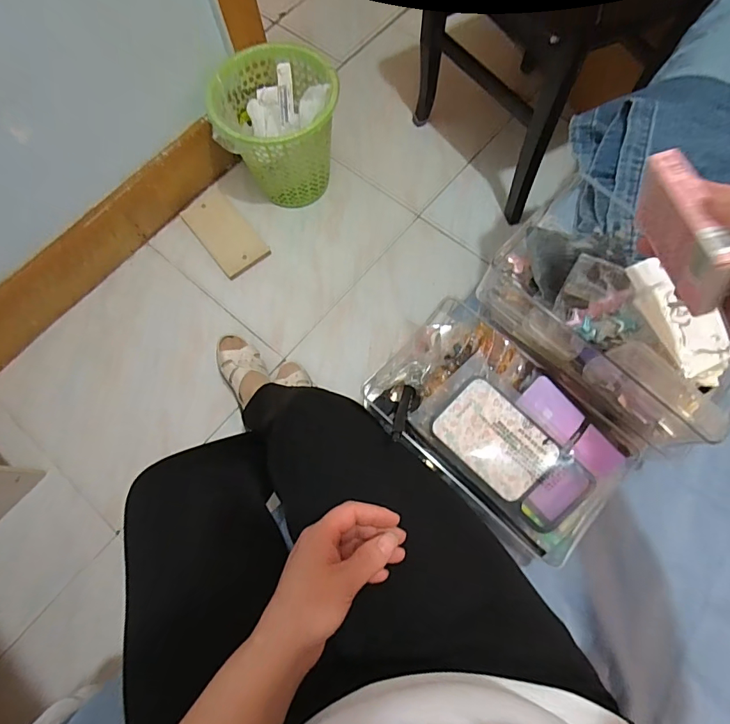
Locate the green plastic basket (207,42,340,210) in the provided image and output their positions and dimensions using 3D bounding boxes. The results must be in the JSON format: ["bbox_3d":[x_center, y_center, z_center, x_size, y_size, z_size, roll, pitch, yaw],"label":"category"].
[{"bbox_3d":[-0.191,-0.533,1.042,0.268,0.259,0.254,-5,71,1],"label":"green plastic basket"}]

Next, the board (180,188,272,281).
[{"bbox_3d":[-0.358,-0.331,1.115,0.124,0.007,0.252,-38,74,-10],"label":"board"}]

